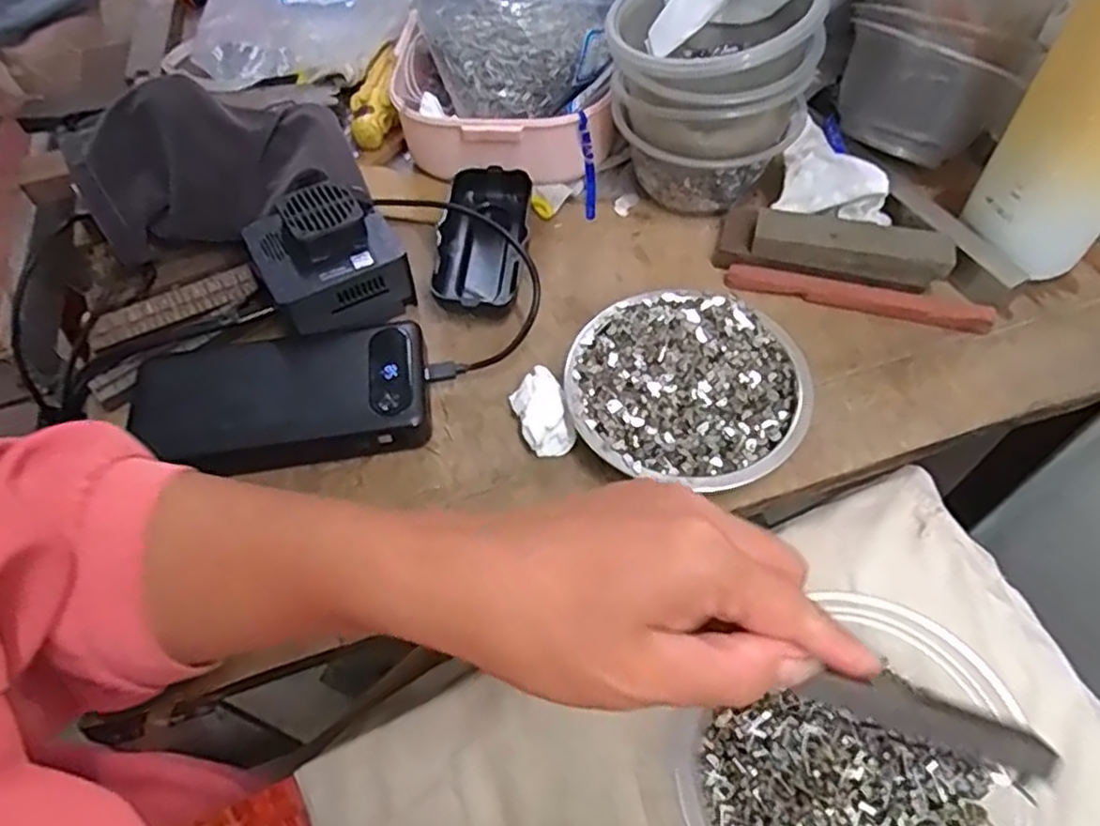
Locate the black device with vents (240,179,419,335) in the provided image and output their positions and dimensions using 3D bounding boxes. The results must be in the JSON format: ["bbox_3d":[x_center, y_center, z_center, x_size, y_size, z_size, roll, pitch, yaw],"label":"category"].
[{"bbox_3d":[-0.129,-0.091,0.421,0.073,0.051,0.072,-28,60,-15],"label":"black device with vents"}]

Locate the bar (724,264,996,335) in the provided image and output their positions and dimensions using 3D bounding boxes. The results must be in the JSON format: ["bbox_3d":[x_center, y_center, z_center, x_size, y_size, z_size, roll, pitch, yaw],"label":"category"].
[{"bbox_3d":[0.177,-0.068,0.418,0.146,0.009,0.014,12,58,11],"label":"bar"}]

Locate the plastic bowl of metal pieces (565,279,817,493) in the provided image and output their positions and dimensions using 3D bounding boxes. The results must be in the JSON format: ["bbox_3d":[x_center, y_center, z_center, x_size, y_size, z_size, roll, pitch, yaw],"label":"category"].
[{"bbox_3d":[0.072,-0.012,0.381,0.120,0.032,0.119,-1,57,2],"label":"plastic bowl of metal pieces"}]

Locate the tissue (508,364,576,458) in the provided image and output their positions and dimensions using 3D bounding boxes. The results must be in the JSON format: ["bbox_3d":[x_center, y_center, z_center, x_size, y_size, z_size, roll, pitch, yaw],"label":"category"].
[{"bbox_3d":[-0.004,0.003,0.383,0.025,0.022,0.047,-19,58,-9],"label":"tissue"}]

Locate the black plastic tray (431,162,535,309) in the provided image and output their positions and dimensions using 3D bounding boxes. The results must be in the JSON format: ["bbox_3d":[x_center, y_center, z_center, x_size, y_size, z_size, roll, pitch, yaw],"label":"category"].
[{"bbox_3d":[-0.041,-0.105,0.445,0.054,0.023,0.105,0,57,3],"label":"black plastic tray"}]

